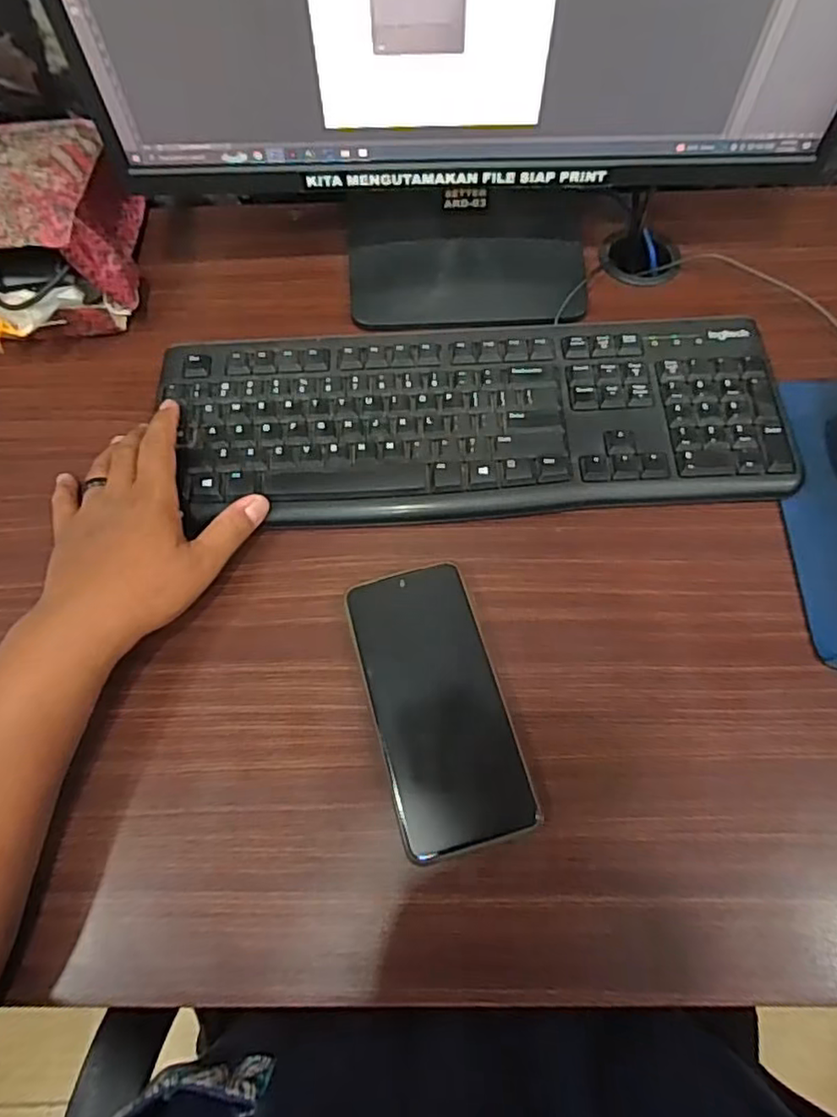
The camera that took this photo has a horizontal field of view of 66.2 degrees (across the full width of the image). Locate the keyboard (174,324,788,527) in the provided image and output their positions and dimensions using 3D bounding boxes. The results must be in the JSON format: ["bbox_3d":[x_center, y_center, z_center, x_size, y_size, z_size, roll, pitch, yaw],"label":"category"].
[{"bbox_3d":[0.038,-0.099,0.455,0.416,0.022,0.149,-2,66,1],"label":"keyboard"}]

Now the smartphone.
[{"bbox_3d":[0.012,0.084,0.378,0.076,0.015,0.163,-15,66,-4],"label":"smartphone"}]

